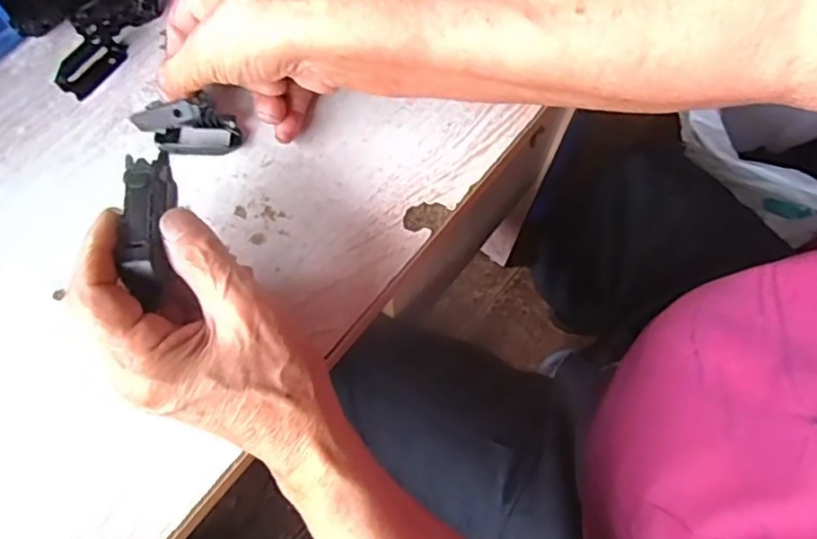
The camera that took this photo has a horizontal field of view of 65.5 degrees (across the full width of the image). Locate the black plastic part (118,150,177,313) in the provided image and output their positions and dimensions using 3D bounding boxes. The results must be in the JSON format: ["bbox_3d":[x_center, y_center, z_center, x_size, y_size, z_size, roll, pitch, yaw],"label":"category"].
[{"bbox_3d":[-0.120,-0.019,0.293,0.020,0.014,0.072,-6,70,-3],"label":"black plastic part"}]

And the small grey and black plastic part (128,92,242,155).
[{"bbox_3d":[-0.131,-0.084,0.370,0.056,0.030,0.025,-9,71,-4],"label":"small grey and black plastic part"}]

